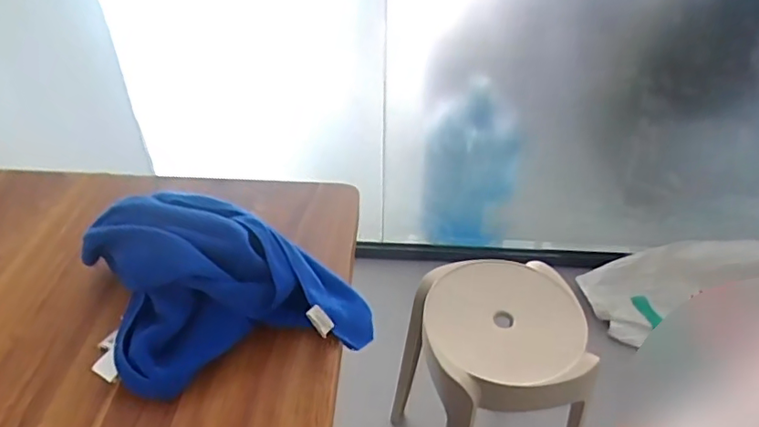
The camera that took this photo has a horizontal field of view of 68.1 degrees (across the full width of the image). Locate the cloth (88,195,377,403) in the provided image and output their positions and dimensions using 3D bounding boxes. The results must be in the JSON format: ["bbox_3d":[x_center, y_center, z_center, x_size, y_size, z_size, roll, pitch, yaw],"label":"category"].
[{"bbox_3d":[-0.137,0.055,0.508,0.232,0.101,0.156,-13,41,-17],"label":"cloth"}]

